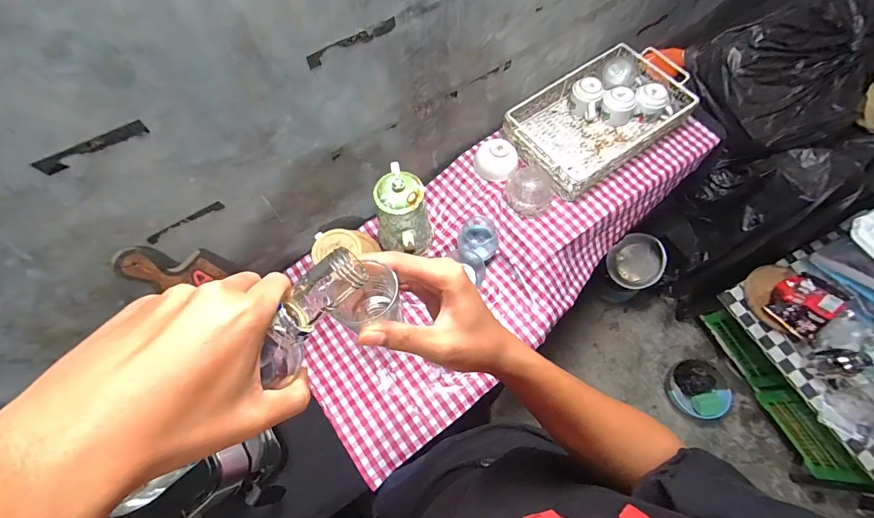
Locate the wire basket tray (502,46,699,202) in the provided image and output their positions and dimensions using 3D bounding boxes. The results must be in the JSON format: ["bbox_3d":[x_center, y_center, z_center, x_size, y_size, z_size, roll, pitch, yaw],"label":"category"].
[{"bbox_3d":[0.409,-0.364,0.931,0.455,0.072,0.270,-35,71,-12],"label":"wire basket tray"}]

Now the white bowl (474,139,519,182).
[{"bbox_3d":[0.145,-0.246,0.903,0.107,0.056,0.092,14,69,7],"label":"white bowl"}]

